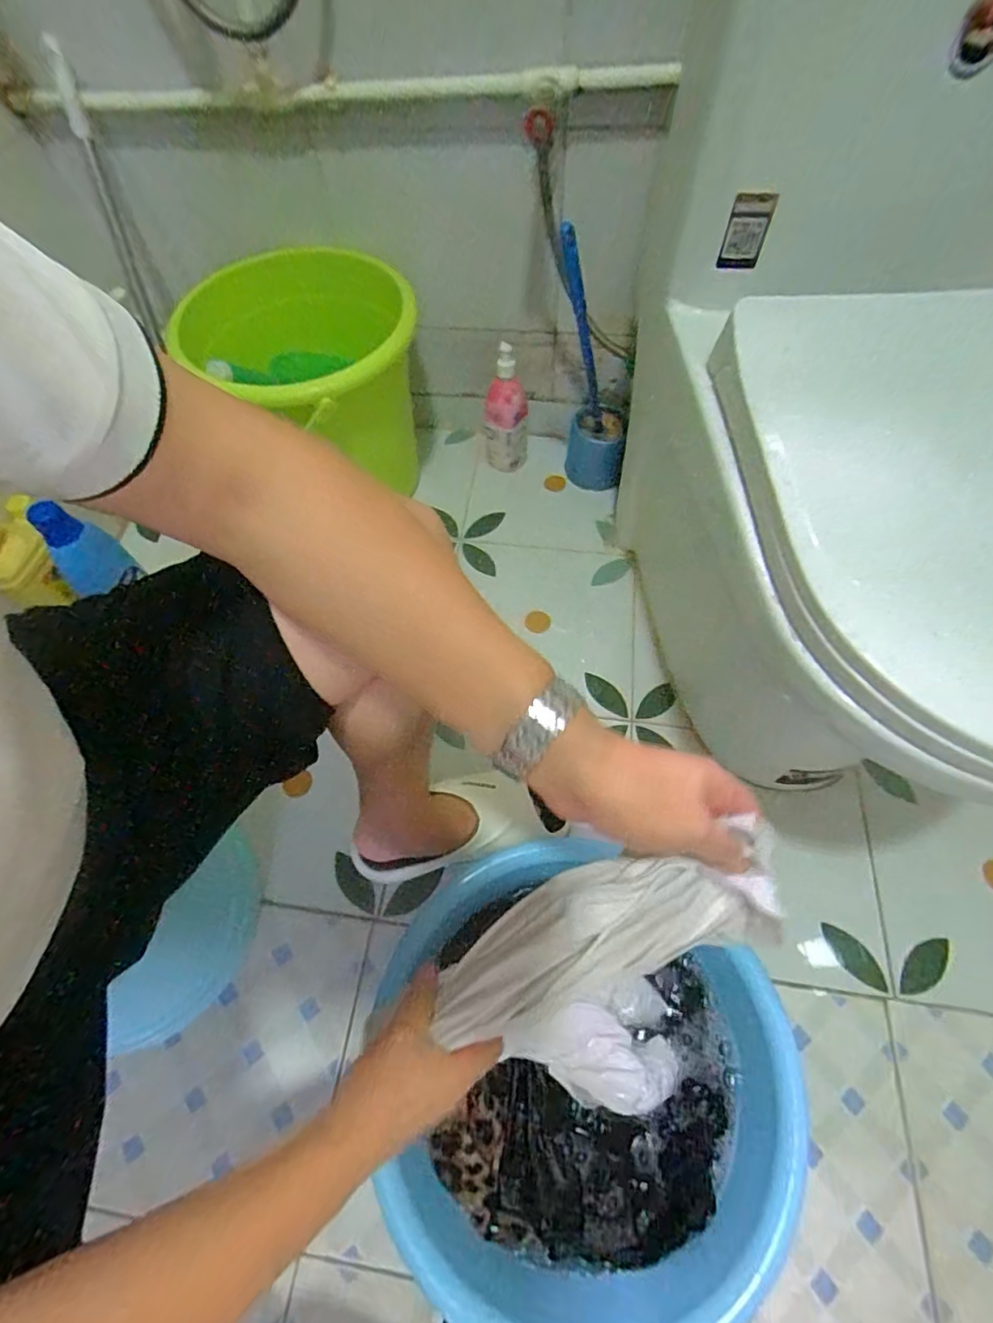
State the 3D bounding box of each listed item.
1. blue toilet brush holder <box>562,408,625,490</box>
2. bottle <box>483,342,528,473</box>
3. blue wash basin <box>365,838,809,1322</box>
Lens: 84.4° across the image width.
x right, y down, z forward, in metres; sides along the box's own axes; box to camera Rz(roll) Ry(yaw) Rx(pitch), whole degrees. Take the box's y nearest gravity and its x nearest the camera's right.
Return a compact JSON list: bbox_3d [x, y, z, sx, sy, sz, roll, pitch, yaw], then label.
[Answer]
[{"bbox_3d":[0.170,-0.367,0.951,0.097,0.108,0.103,7,62,7],"label":"blue toilet brush holder"},{"bbox_3d":[0.017,-0.422,0.925,0.079,0.194,0.066,-6,61,-1],"label":"bottle"},{"bbox_3d":[0.084,0.403,0.534,0.388,0.141,0.364,36,69,20],"label":"blue wash basin"}]

